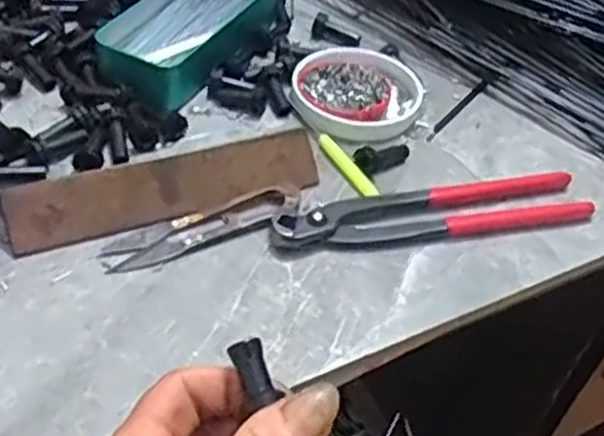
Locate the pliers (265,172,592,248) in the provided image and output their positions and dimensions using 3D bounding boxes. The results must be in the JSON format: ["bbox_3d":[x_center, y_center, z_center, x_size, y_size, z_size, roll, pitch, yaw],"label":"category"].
[{"bbox_3d":[0.080,-0.006,0.460,0.194,0.015,0.040,-7,47,-13],"label":"pliers"}]

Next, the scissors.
[{"bbox_3d":[-0.054,0.005,0.444,0.117,0.011,0.025,-20,51,-24],"label":"scissors"}]

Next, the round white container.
[{"bbox_3d":[0.038,-0.088,0.548,0.088,0.016,0.097,18,46,11],"label":"round white container"}]

